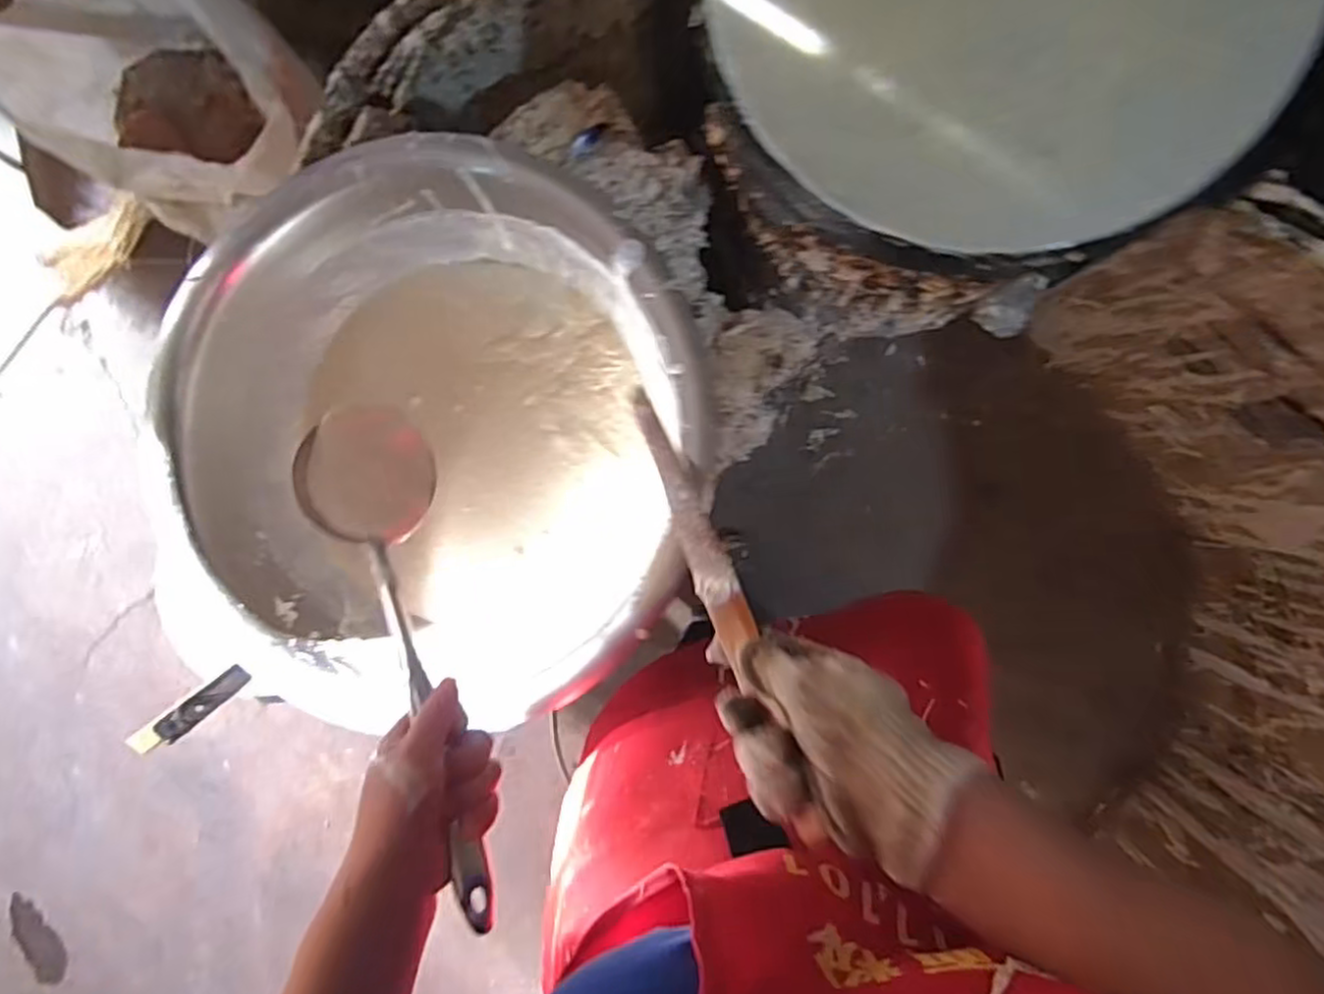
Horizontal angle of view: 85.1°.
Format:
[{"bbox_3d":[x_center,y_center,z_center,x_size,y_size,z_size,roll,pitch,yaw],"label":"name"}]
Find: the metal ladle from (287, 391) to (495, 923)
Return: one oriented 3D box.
[{"bbox_3d":[-0.164,0.097,0.466,0.081,0.077,0.330,-25,67,7],"label":"metal ladle"}]

